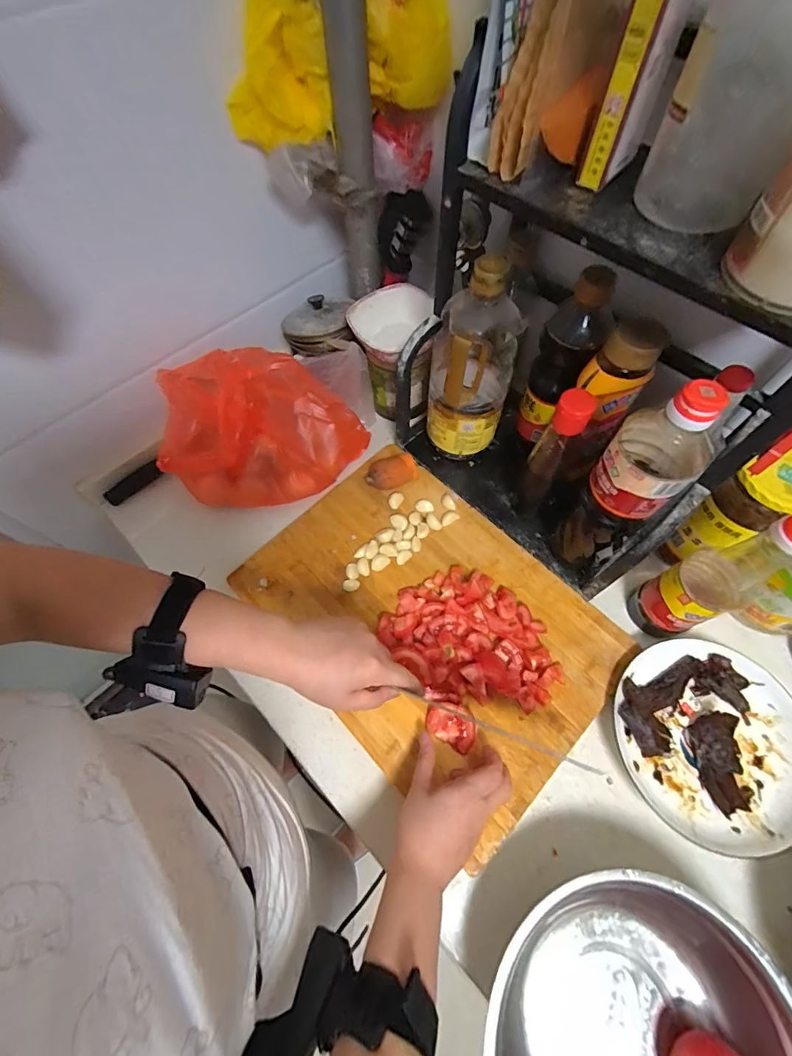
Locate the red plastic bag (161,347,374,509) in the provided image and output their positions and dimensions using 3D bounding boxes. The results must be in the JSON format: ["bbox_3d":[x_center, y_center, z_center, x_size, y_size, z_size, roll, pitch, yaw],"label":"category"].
[{"bbox_3d":[-0.180,-0.143,0.594,0.250,0.122,0.167,-9,63,-3],"label":"red plastic bag"}]

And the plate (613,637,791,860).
[{"bbox_3d":[0.341,0.225,0.455,0.187,0.028,0.195,-1,65,2],"label":"plate"}]

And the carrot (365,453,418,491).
[{"bbox_3d":[-0.008,-0.082,0.605,0.071,0.031,0.047,-15,64,-6],"label":"carrot"}]

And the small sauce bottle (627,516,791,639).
[{"bbox_3d":[0.327,0.048,0.419,0.070,0.217,0.063,-25,65,-11],"label":"small sauce bottle"}]

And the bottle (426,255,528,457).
[{"bbox_3d":[0.090,-0.184,0.516,0.094,0.264,0.073,6,64,5],"label":"bottle"}]

